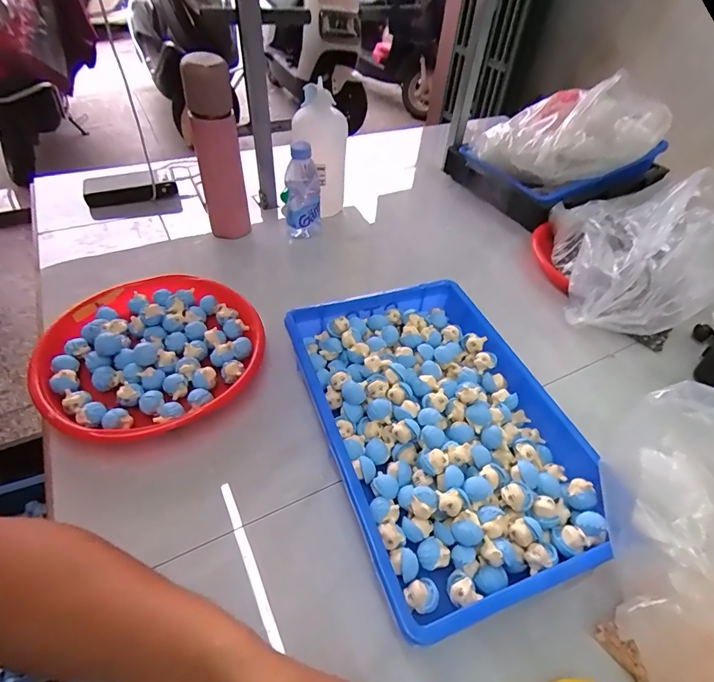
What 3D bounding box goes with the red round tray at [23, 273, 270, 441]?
[{"bbox_3d":[-0.248,0.007,0.521,0.248,0.045,0.239,2,47,-2],"label":"red round tray"}]

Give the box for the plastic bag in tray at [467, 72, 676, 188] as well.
[{"bbox_3d":[0.430,-0.421,0.827,0.341,0.152,0.198,-14,49,-17],"label":"plastic bag in tray"}]

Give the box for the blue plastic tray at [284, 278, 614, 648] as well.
[{"bbox_3d":[0.093,0.078,0.470,0.263,0.051,0.372,-14,49,-17],"label":"blue plastic tray"}]

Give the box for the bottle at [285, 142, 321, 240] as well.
[{"bbox_3d":[-0.092,-0.246,0.705,0.058,0.171,0.052,-1,47,-5],"label":"bottle"}]

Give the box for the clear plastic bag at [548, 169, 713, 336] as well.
[{"bbox_3d":[0.395,-0.160,0.610,0.151,0.173,0.265,10,47,8],"label":"clear plastic bag"}]

